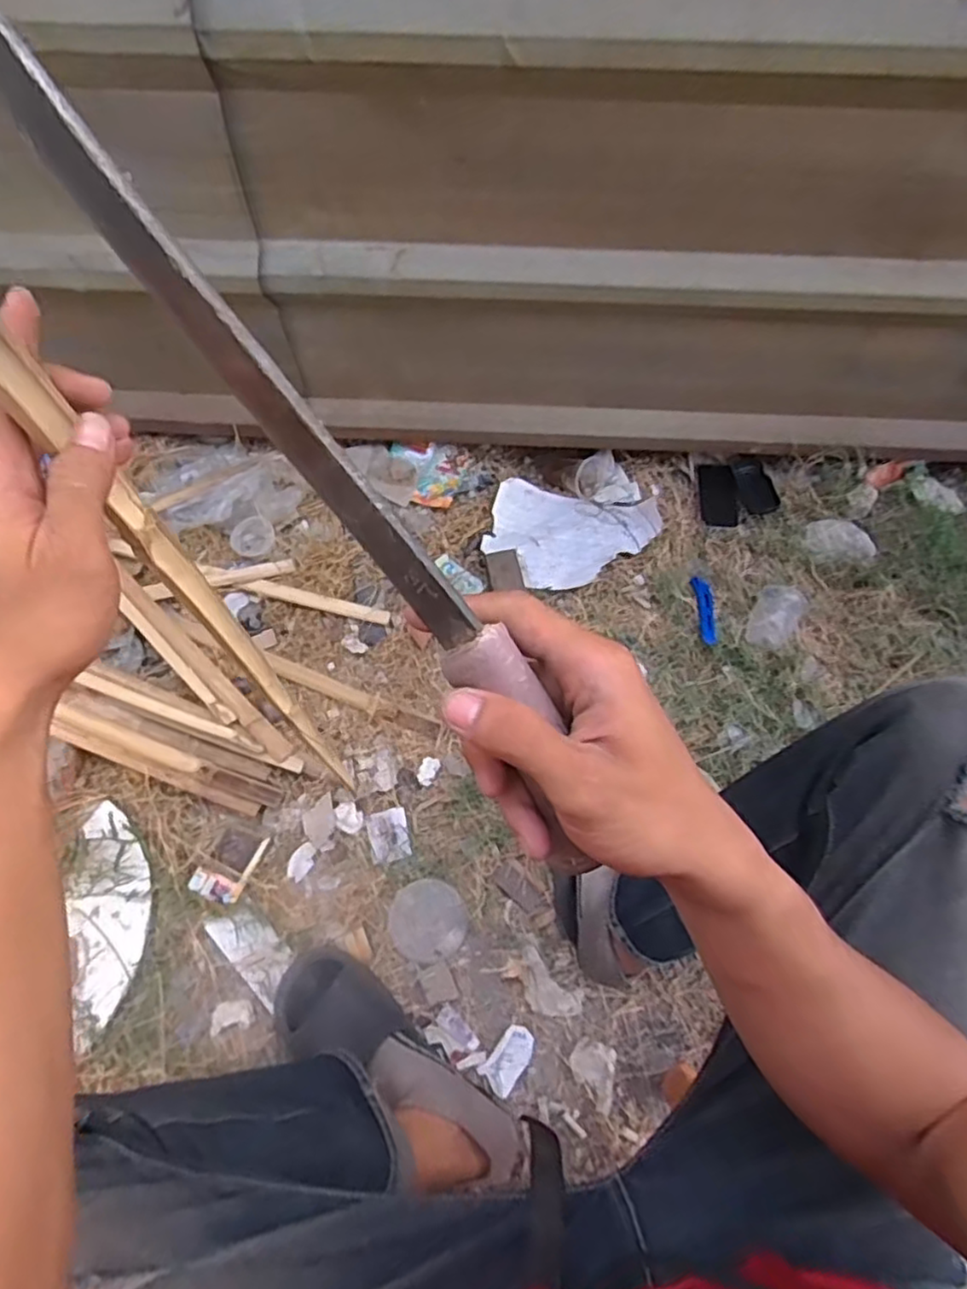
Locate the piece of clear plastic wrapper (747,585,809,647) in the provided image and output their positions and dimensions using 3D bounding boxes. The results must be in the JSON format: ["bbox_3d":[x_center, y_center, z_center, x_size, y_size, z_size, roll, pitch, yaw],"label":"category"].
[{"bbox_3d":[0.432,-0.042,1.000,0.063,0.039,0.100,27,64,14],"label":"piece of clear plastic wrapper"}]

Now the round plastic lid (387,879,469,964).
[{"bbox_3d":[-0.070,0.347,0.855,0.095,0.006,0.094,1,73,-3],"label":"round plastic lid"}]

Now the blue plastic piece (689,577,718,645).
[{"bbox_3d":[0.339,-0.053,1.031,0.034,0.025,0.126,0,61,0],"label":"blue plastic piece"}]

